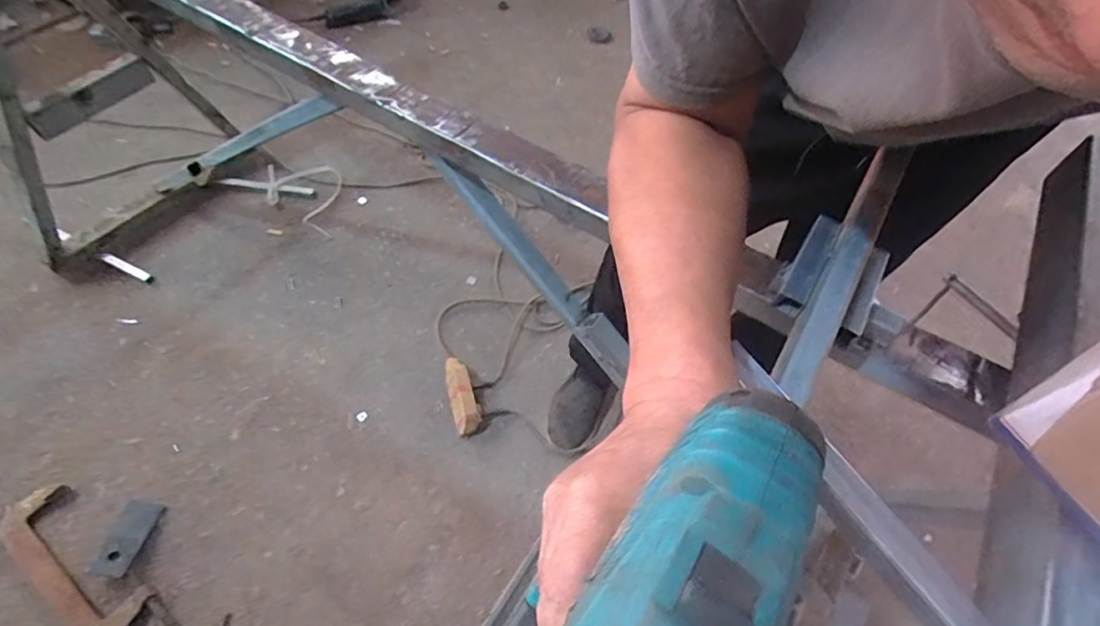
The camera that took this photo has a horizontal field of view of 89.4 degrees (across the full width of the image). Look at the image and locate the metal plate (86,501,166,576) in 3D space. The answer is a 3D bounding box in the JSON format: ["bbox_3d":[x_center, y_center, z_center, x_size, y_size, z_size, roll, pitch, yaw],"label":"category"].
[{"bbox_3d":[-0.741,0.392,0.970,0.078,0.008,0.120,6,52,9],"label":"metal plate"}]

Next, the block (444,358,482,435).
[{"bbox_3d":[-0.185,0.172,1.166,0.054,0.046,0.173,-13,59,-14],"label":"block"}]

